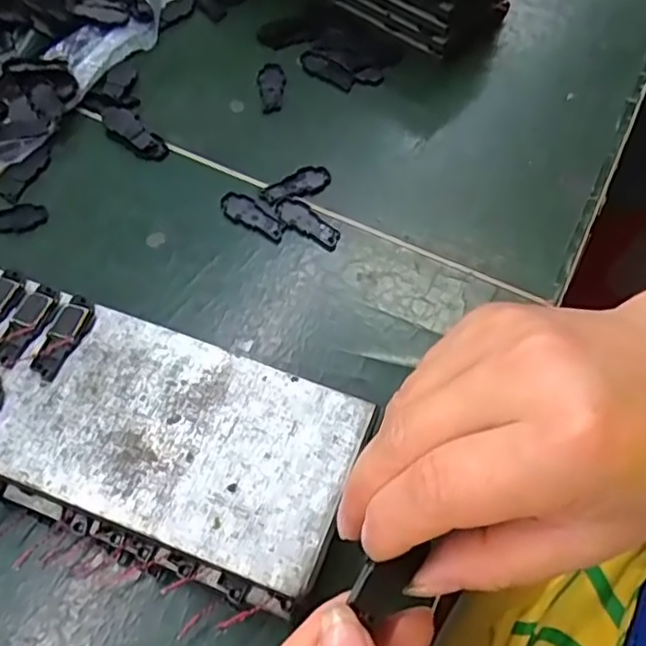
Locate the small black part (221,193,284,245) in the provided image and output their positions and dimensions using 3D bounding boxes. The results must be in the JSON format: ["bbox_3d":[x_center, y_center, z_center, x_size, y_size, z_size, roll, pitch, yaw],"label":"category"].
[{"bbox_3d":[-0.037,-0.057,0.347,0.040,0.004,0.017,30,63,15],"label":"small black part"}]

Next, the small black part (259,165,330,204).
[{"bbox_3d":[-0.015,-0.075,0.359,0.038,0.004,0.016,-29,64,-17],"label":"small black part"}]

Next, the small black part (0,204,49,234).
[{"bbox_3d":[-0.165,-0.054,0.344,0.040,0.004,0.017,-9,60,-7],"label":"small black part"}]

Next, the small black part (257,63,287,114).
[{"bbox_3d":[-0.031,-0.142,0.395,0.017,0.004,0.042,-3,60,-3],"label":"small black part"}]

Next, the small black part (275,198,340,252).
[{"bbox_3d":[-0.009,-0.052,0.344,0.016,0.004,0.041,-40,68,-22],"label":"small black part"}]

